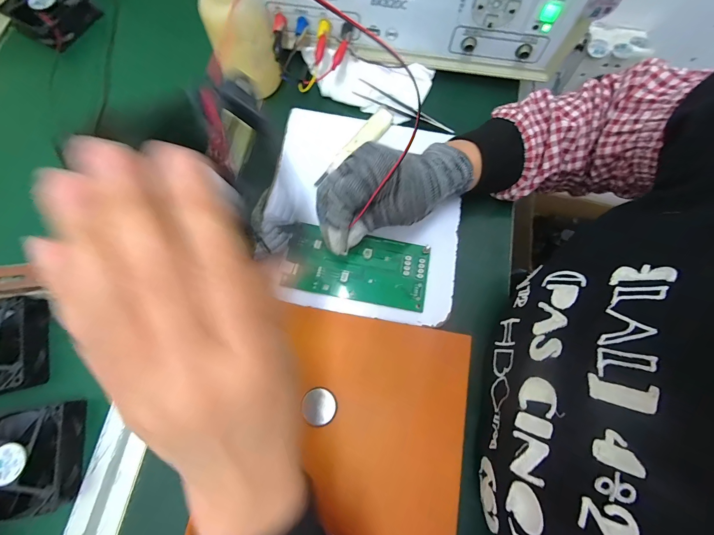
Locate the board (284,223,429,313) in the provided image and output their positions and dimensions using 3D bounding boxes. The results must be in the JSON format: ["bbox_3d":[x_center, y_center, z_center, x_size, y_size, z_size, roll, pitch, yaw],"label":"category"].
[{"bbox_3d":[0.001,-0.001,0.304,0.132,0.009,0.065,9,74,-1],"label":"board"}]

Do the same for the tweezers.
[{"bbox_3d":[0.053,-0.180,0.360,0.122,0.012,0.017,27,76,9],"label":"tweezers"}]

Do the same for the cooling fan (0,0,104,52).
[{"bbox_3d":[-0.380,-0.320,0.400,0.074,0.028,0.083,34,77,10],"label":"cooling fan"}]

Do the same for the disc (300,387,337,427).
[{"bbox_3d":[-0.031,0.115,0.264,0.030,0.004,0.028,7,72,-20],"label":"disc"}]

